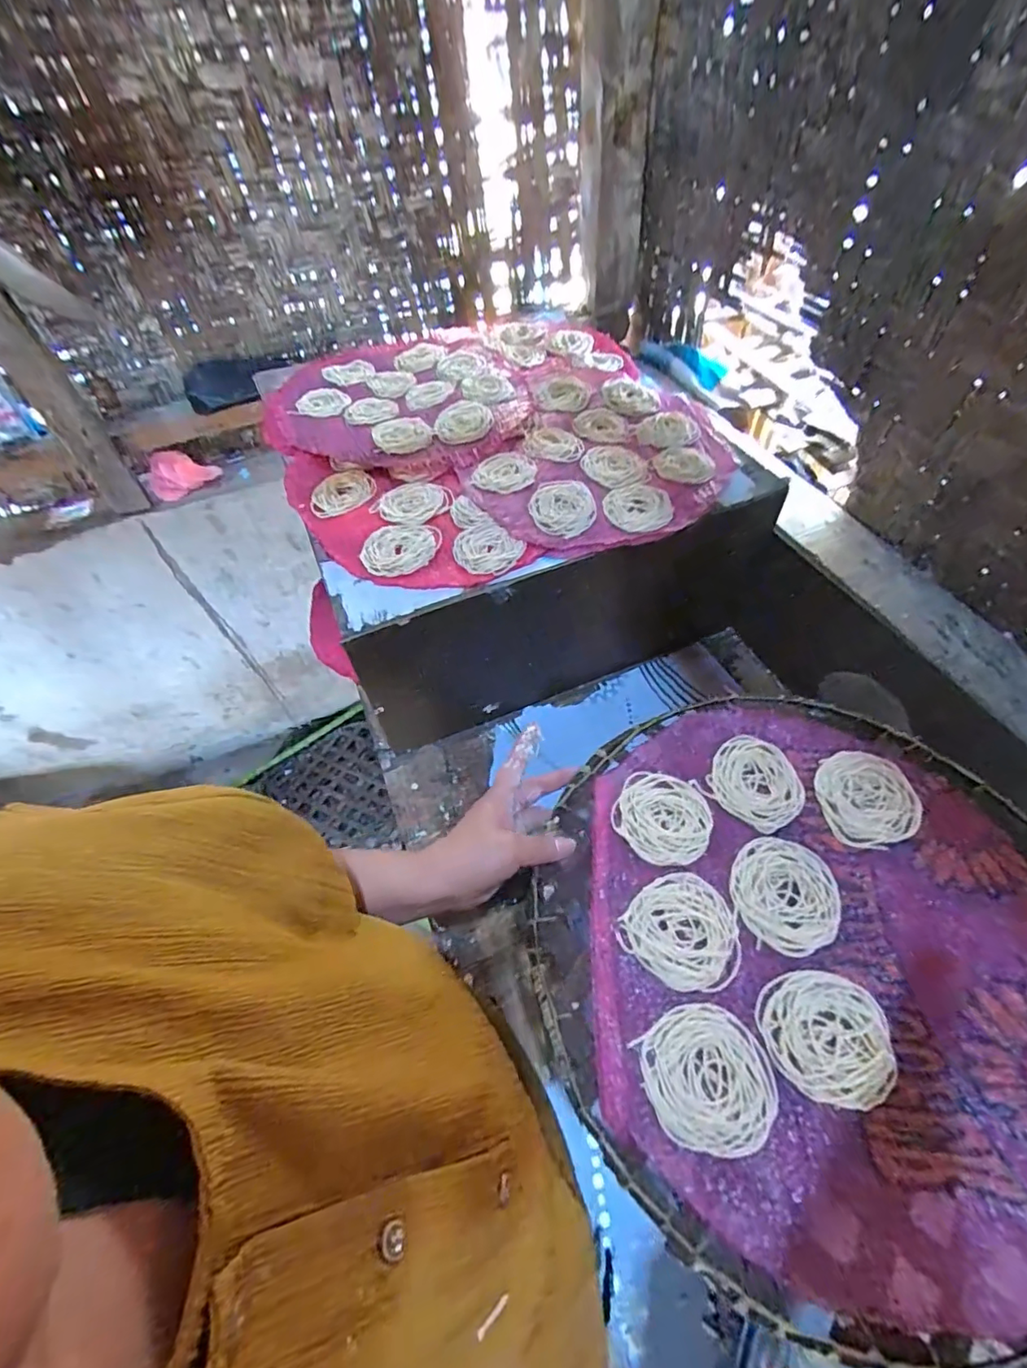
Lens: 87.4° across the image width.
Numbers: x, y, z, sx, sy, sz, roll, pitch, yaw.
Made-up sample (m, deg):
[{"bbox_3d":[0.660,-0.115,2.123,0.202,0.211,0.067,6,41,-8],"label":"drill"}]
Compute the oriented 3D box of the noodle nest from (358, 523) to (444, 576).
[{"bbox_3d":[-0.119,-0.146,0.572,0.072,0.008,0.083,34,63,25],"label":"noodle nest"}]

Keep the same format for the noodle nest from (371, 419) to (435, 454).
[{"bbox_3d":[-0.141,-0.319,0.686,0.073,0.010,0.073,-6,54,0],"label":"noodle nest"}]

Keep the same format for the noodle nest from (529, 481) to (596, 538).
[{"bbox_3d":[0.056,-0.195,0.592,0.069,0.008,0.084,8,55,9],"label":"noodle nest"}]

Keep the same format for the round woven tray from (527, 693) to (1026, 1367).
[{"bbox_3d":[0.204,0.168,0.368,0.366,0.039,0.352,0,59,0],"label":"round woven tray"}]

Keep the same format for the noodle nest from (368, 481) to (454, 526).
[{"bbox_3d":[-0.114,-0.207,0.613,0.089,0.008,0.069,-28,57,-15],"label":"noodle nest"}]

